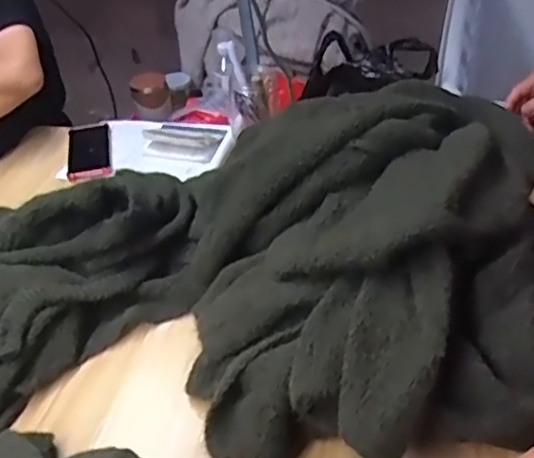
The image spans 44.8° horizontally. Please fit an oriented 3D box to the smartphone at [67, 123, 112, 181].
[{"bbox_3d":[-0.323,-0.141,1.171,0.077,0.014,0.170,-11,39,-7],"label":"smartphone"}]

